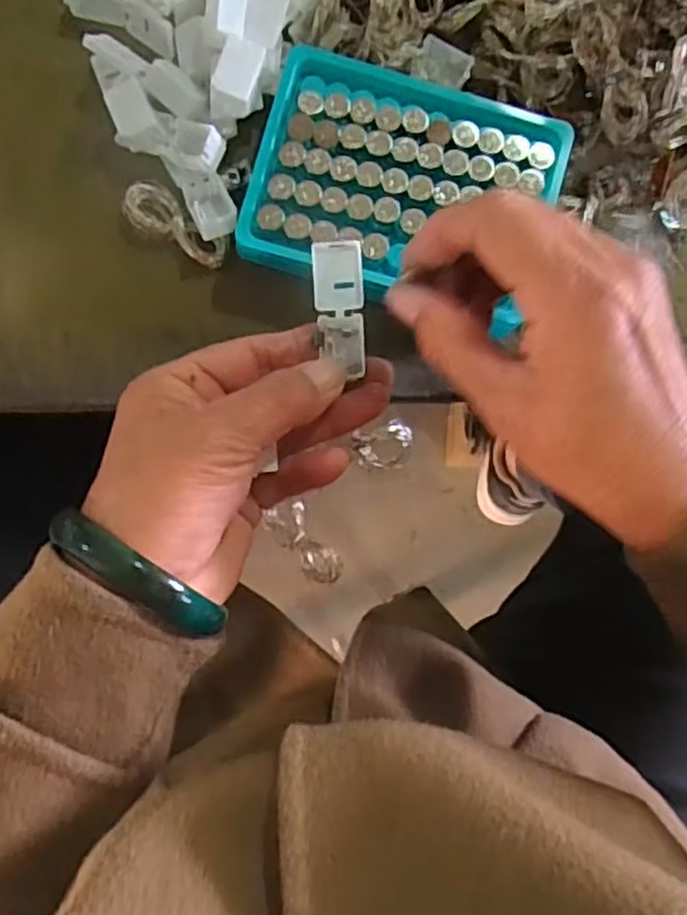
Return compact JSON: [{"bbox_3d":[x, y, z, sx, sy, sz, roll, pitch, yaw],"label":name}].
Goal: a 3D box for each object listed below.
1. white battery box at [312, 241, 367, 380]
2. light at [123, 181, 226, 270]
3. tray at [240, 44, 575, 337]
[{"bbox_3d":[-0.001,-0.059,0.287,0.020,0.012,0.053,-8,91,-6],"label":"white battery box"},{"bbox_3d":[-0.076,-0.107,0.331,0.050,0.006,0.020,30,86,-1],"label":"light"},{"bbox_3d":[0.026,-0.117,0.315,0.125,0.013,0.099,17,87,-2],"label":"tray"}]

